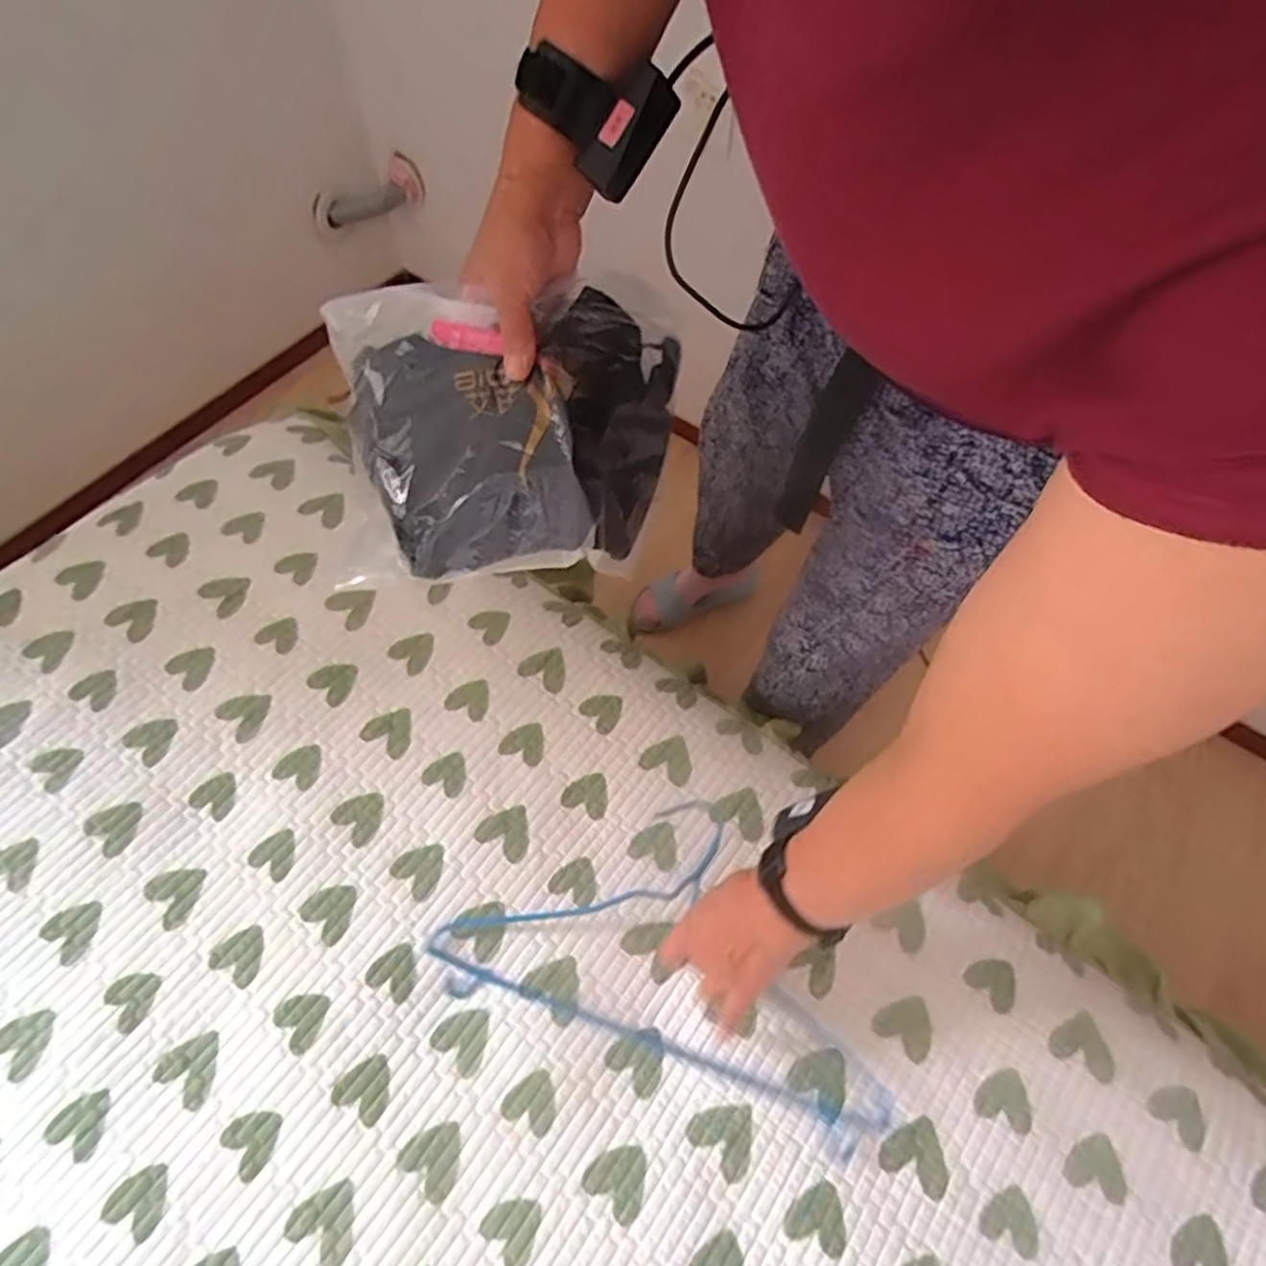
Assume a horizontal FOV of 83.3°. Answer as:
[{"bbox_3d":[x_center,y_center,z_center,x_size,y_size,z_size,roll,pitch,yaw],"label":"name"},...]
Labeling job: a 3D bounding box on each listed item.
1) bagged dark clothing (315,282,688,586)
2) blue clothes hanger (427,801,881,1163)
[{"bbox_3d":[-0.096,-0.148,0.543,0.265,0.140,0.179,1,61,-2],"label":"bagged dark clothing"},{"bbox_3d":[0.037,0.262,0.635,0.372,0.032,0.216,20,62,9],"label":"blue clothes hanger"}]

